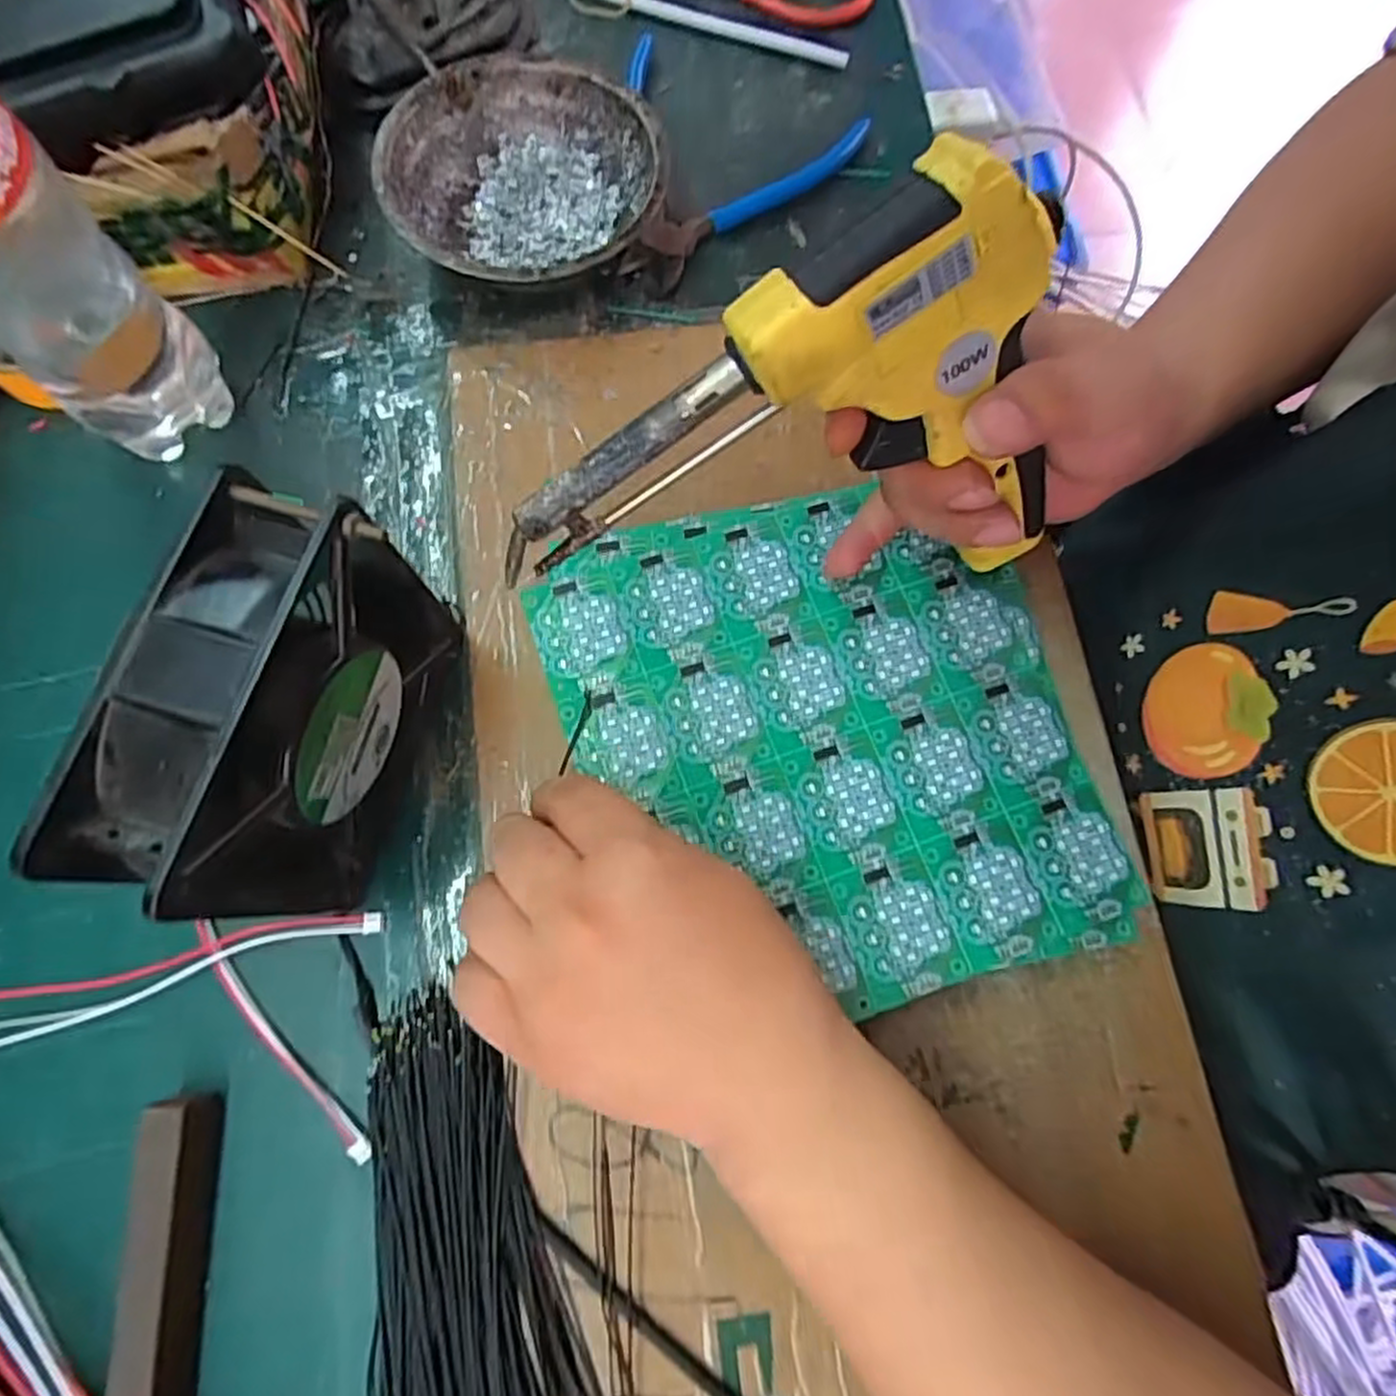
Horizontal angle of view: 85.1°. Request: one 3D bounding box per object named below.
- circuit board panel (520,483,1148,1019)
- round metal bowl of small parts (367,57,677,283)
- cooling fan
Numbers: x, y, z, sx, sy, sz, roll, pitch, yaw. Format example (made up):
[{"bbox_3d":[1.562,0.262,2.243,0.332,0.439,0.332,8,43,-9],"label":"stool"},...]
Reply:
[{"bbox_3d":[0.051,0.014,0.304,0.194,0.004,0.201,-14,76,-5],"label":"circuit board panel"},{"bbox_3d":[-0.079,-0.234,0.356,0.121,0.041,0.123,0,75,-2],"label":"round metal bowl of small parts"},{"bbox_3d":[-0.129,0.009,0.253,0.046,0.121,0.123,16,76,2],"label":"cooling fan"}]

